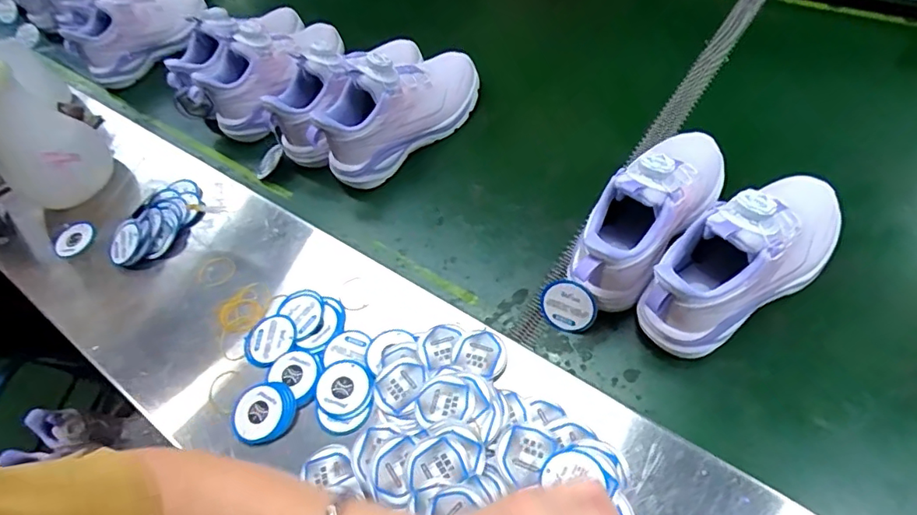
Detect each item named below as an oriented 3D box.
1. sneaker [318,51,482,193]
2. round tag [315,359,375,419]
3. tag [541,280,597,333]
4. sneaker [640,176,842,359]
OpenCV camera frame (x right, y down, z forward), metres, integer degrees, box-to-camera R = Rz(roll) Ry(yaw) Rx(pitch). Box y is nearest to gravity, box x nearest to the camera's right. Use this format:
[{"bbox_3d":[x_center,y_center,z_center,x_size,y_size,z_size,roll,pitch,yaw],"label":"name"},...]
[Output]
[{"bbox_3d":[-0.064,-0.171,0.593,0.207,0.096,0.072,-37,66,-15],"label":"sneaker"},{"bbox_3d":[-0.097,0.111,0.457,0.049,0.006,0.047,-2,62,3],"label":"round tag"},{"bbox_3d":[0.097,0.044,0.476,0.048,0.049,0.006,12,27,17],"label":"tag"},{"bbox_3d":[0.237,-0.004,0.432,0.203,0.097,0.077,-30,64,-12],"label":"sneaker"}]

